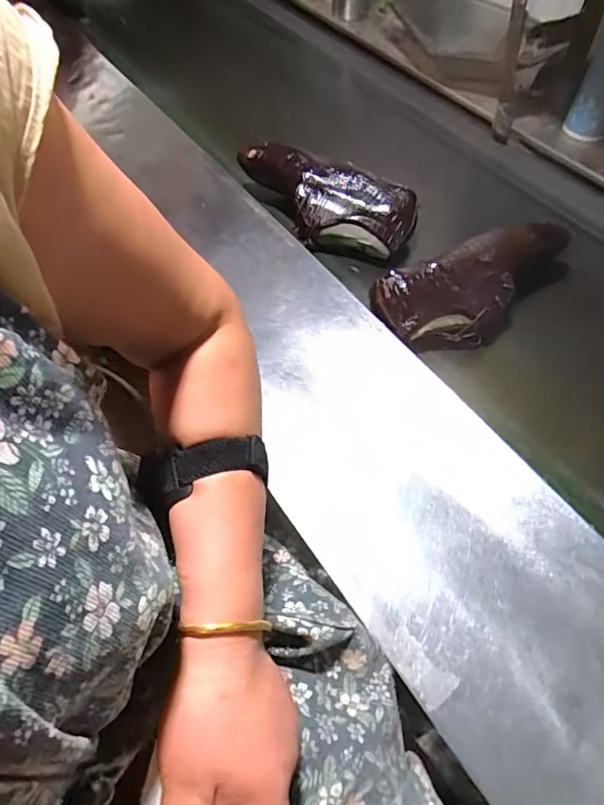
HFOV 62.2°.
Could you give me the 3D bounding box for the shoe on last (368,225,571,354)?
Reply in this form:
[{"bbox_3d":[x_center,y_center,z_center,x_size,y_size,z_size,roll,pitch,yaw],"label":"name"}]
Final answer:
[{"bbox_3d":[0.222,-0.141,0.635,0.264,0.086,0.107,-25,61,-13],"label":"shoe on last"}]

